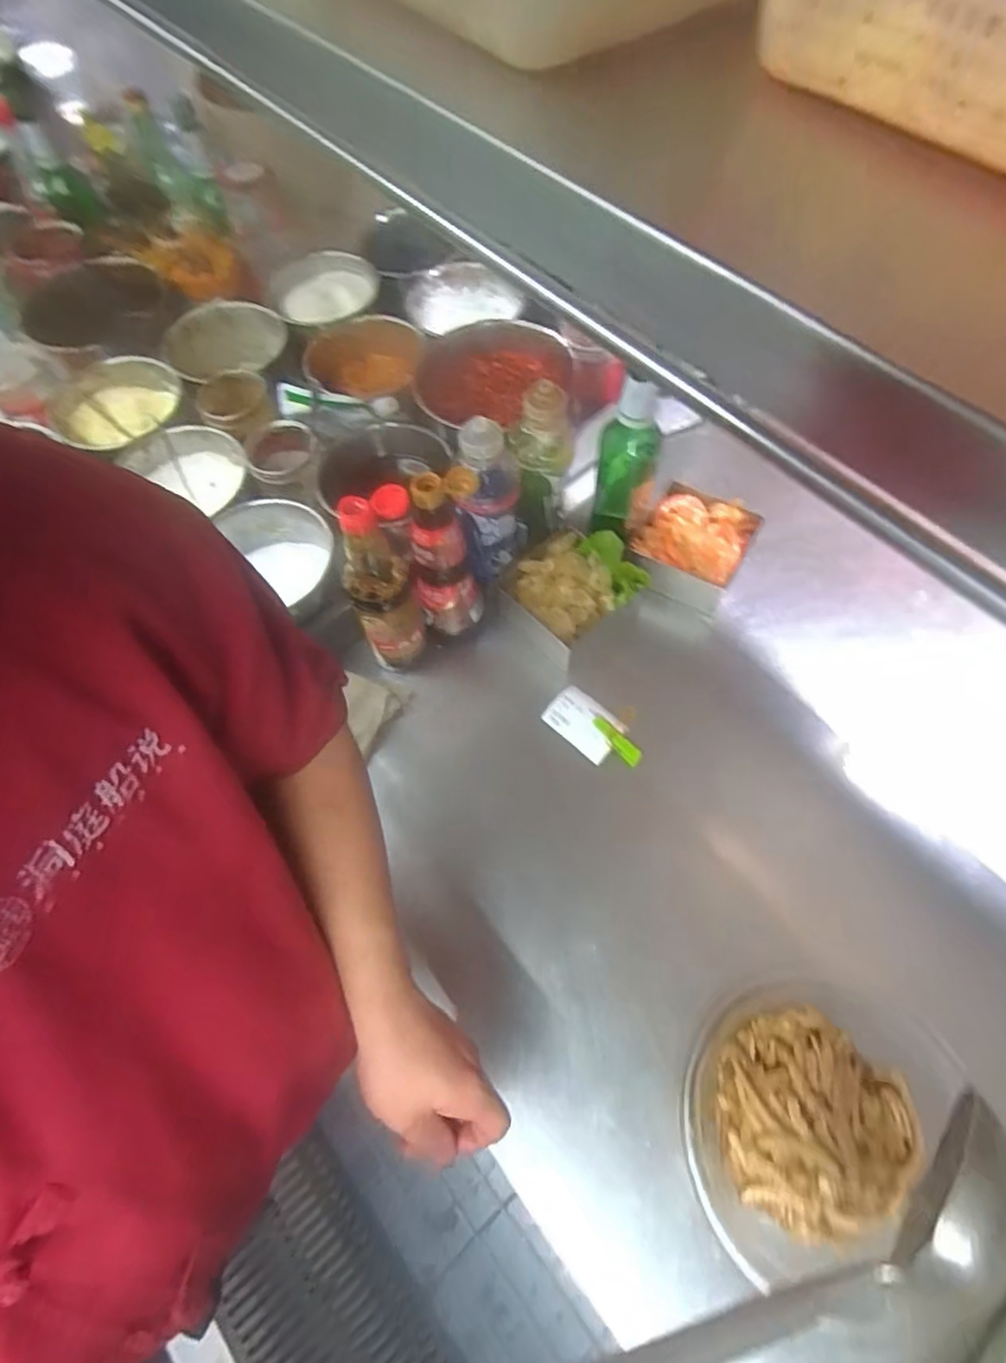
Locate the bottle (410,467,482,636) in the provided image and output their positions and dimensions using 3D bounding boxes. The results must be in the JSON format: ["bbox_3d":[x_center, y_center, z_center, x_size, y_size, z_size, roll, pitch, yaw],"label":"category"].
[{"bbox_3d":[-0.056,-0.126,0.670,0.066,0.212,0.075,1,64,3],"label":"bottle"}]

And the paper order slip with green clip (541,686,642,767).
[{"bbox_3d":[0.096,0.053,0.681,0.109,0.015,0.050,40,85,19],"label":"paper order slip with green clip"}]

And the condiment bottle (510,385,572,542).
[{"bbox_3d":[0.042,-0.233,0.687,0.066,0.180,0.065,-3,64,1],"label":"condiment bottle"}]

